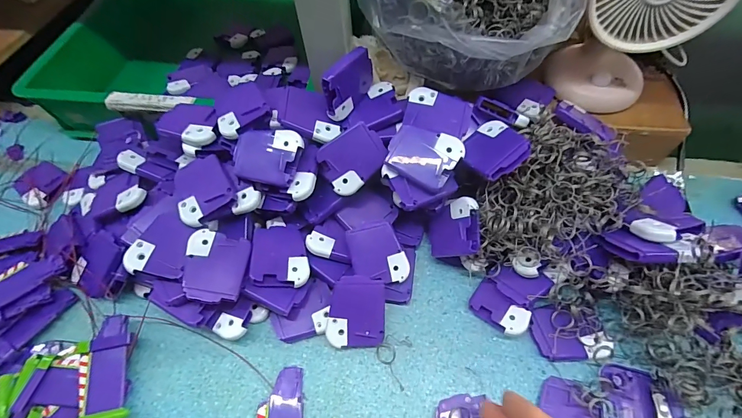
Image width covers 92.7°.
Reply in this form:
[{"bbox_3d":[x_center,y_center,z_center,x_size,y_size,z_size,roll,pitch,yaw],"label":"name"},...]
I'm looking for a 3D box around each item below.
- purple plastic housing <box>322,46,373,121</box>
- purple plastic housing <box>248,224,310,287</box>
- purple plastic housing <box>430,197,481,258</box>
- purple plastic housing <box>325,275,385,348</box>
[{"bbox_3d":[-0.021,-0.120,0.336,0.014,0.045,0.063,31,65,20],"label":"purple plastic housing"},{"bbox_3d":[-0.085,0.040,0.337,0.052,0.013,0.065,3,54,-11],"label":"purple plastic housing"},{"bbox_3d":[0.079,0.020,0.339,0.012,0.063,0.051,2,77,-26],"label":"purple plastic housing"},{"bbox_3d":[-0.014,0.094,0.324,0.053,0.011,0.061,6,80,-7],"label":"purple plastic housing"}]

